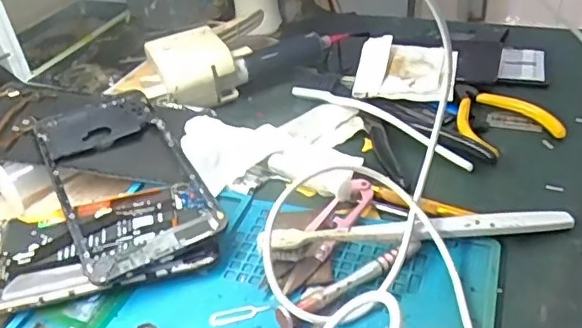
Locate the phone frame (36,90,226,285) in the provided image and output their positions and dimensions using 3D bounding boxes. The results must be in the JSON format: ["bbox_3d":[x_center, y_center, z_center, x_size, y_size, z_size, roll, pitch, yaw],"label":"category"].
[{"bbox_3d":[-0.116,0.005,0.390,0.085,0.007,0.181,-22,45,-20],"label":"phone frame"}]

